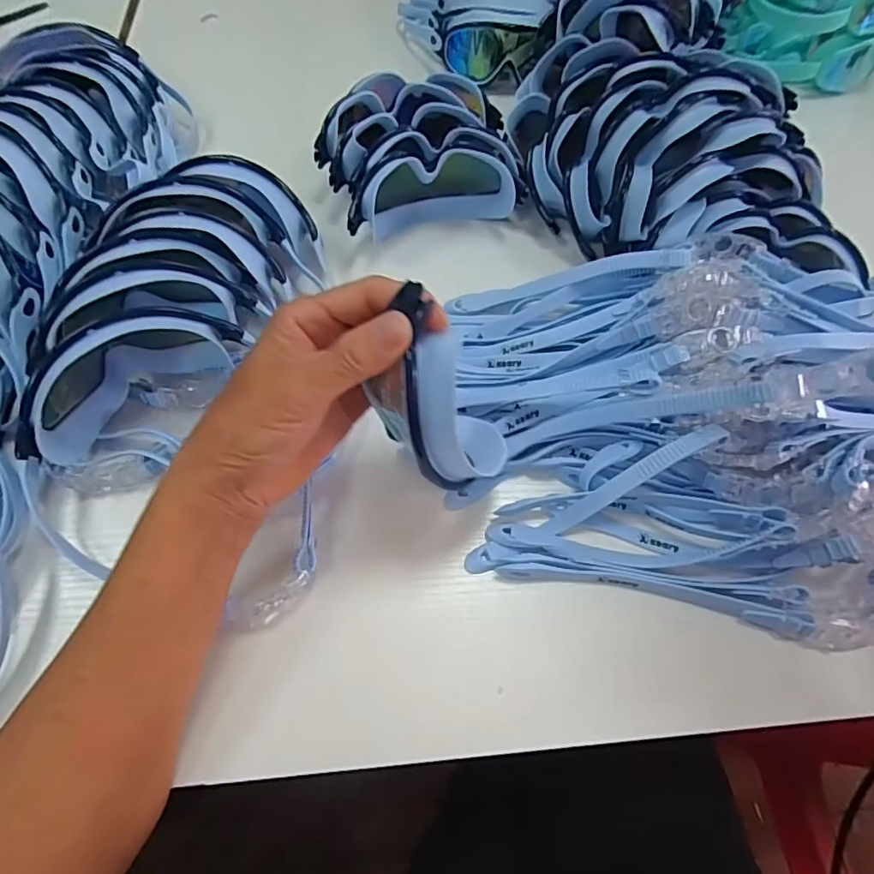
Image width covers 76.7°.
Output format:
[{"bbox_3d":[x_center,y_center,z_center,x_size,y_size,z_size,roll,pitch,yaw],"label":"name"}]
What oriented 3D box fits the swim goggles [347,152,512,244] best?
[{"bbox_3d":[-0.008,-0.199,0.461,0.134,0.059,0.053,-14,63,-9],"label":"swim goggles"}]

